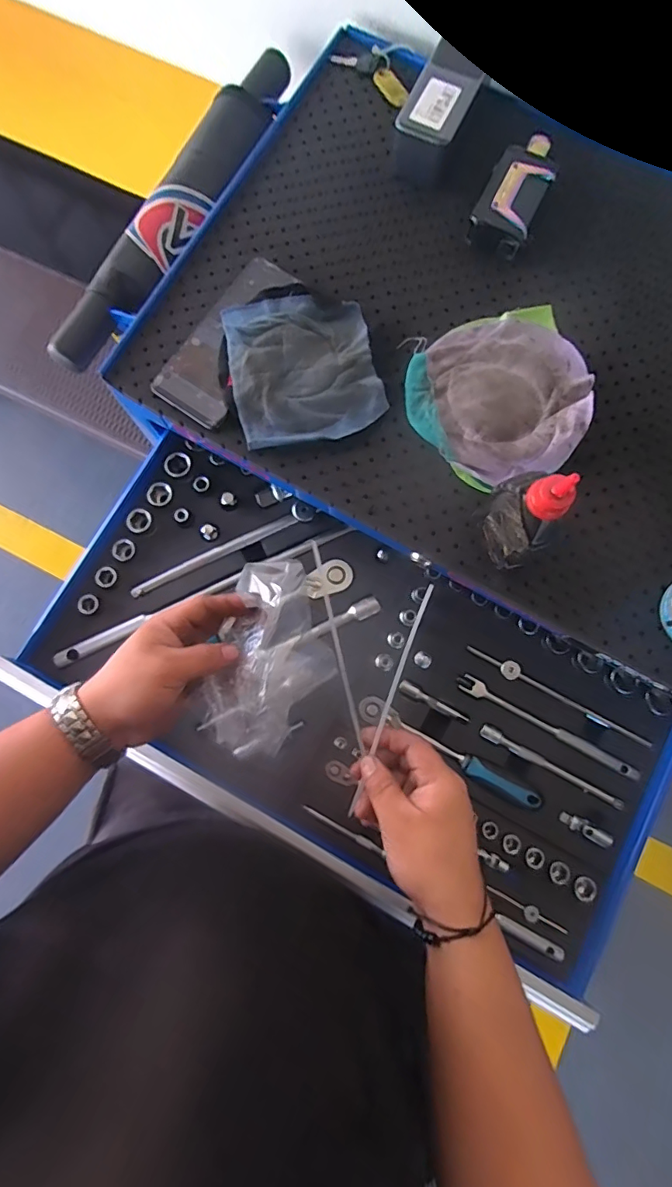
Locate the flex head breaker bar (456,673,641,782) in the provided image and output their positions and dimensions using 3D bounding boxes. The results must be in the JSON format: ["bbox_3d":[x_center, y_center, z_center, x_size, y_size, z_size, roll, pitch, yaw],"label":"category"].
[{"bbox_3d":[0.202,0.126,0.482,0.184,0.008,0.015,28,80,5],"label":"flex head breaker bar"}]

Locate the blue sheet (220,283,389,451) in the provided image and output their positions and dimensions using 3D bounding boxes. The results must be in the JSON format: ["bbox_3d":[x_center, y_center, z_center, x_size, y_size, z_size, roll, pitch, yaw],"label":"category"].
[{"bbox_3d":[-0.033,-0.206,0.452,0.131,0.014,0.143,-14,79,-3],"label":"blue sheet"}]

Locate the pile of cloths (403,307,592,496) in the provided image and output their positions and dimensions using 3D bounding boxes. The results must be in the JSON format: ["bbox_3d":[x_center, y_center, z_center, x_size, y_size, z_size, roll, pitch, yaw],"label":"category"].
[{"bbox_3d":[0.150,-0.178,0.440,0.153,0.028,0.152,0,79,0],"label":"pile of cloths"}]

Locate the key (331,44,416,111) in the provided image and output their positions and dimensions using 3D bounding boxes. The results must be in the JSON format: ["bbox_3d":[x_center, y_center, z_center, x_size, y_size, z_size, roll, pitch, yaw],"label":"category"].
[{"bbox_3d":[0.049,-0.537,0.512,0.092,0.010,0.057,43,81,7],"label":"key"}]

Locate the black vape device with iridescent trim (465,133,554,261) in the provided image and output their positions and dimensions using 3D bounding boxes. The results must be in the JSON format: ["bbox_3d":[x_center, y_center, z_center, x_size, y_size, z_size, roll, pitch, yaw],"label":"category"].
[{"bbox_3d":[0.169,-0.376,0.473,0.053,0.029,0.115,26,80,5],"label":"black vape device with iridescent trim"}]

